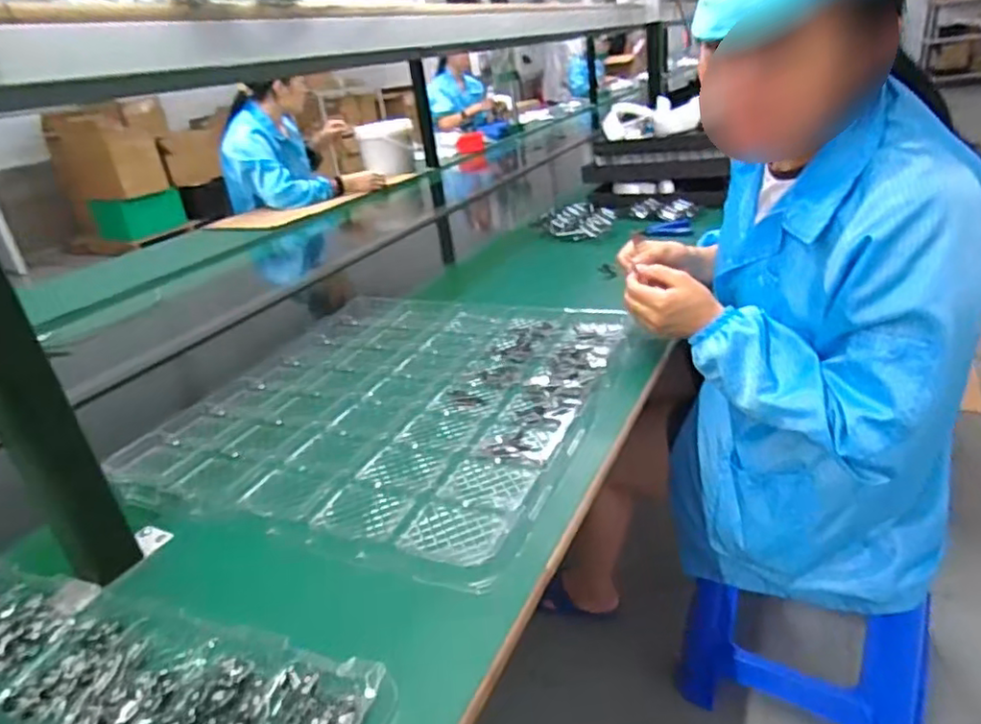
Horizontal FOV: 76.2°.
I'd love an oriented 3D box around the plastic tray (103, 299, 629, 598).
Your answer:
[{"bbox_3d":[-0.119,0.032,0.784,0.495,0.017,0.519,5,29,25],"label":"plastic tray"}]

